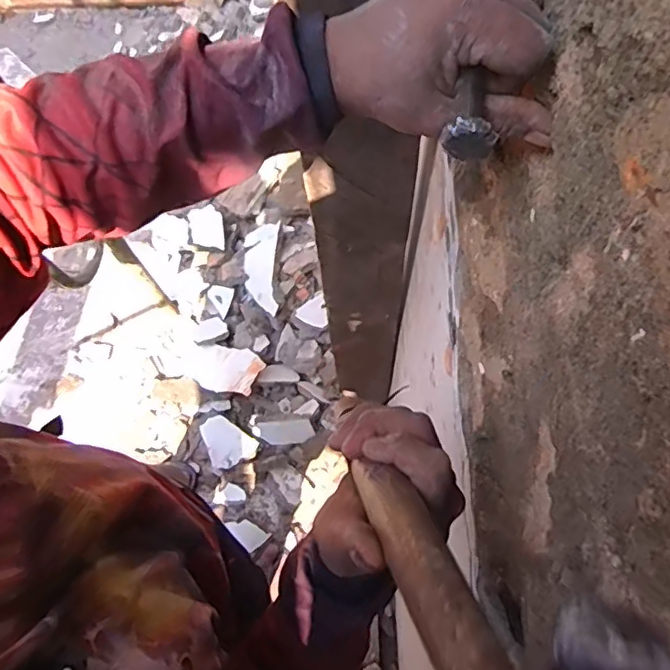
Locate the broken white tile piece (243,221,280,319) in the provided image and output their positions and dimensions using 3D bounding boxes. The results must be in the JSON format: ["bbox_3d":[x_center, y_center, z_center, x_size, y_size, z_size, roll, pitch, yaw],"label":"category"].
[{"bbox_3d":[-0.192,-0.170,1.495,0.111,0.023,0.272,-16,61,31],"label":"broken white tile piece"}]

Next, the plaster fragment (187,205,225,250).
[{"bbox_3d":[-0.354,-0.296,1.575,0.092,0.026,0.148,-15,69,-3],"label":"plaster fragment"}]

